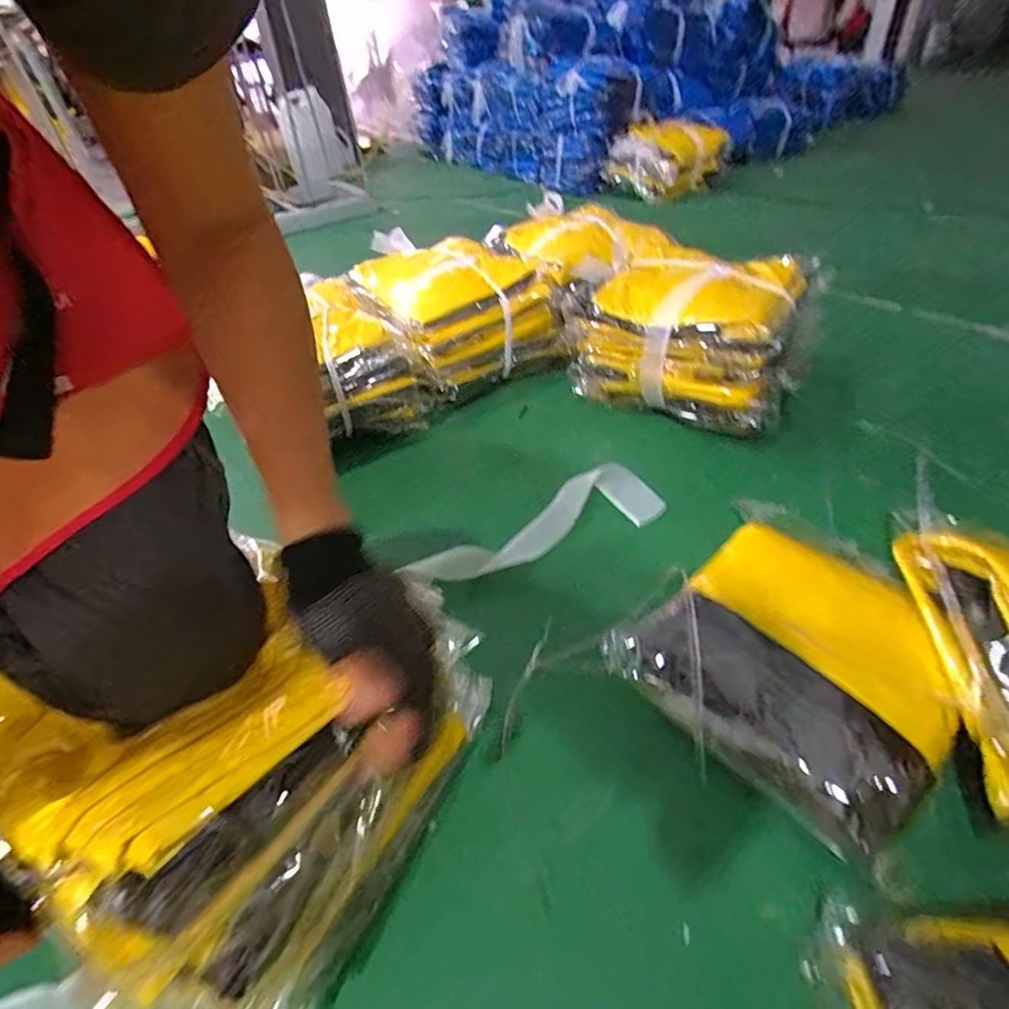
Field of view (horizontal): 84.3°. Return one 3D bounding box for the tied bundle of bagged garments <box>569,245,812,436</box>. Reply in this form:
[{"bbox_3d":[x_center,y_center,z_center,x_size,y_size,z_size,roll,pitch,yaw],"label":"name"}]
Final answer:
[{"bbox_3d":[0.292,-0.251,0.866,0.307,0.199,0.214,24,48,30],"label":"tied bundle of bagged garments"}]

